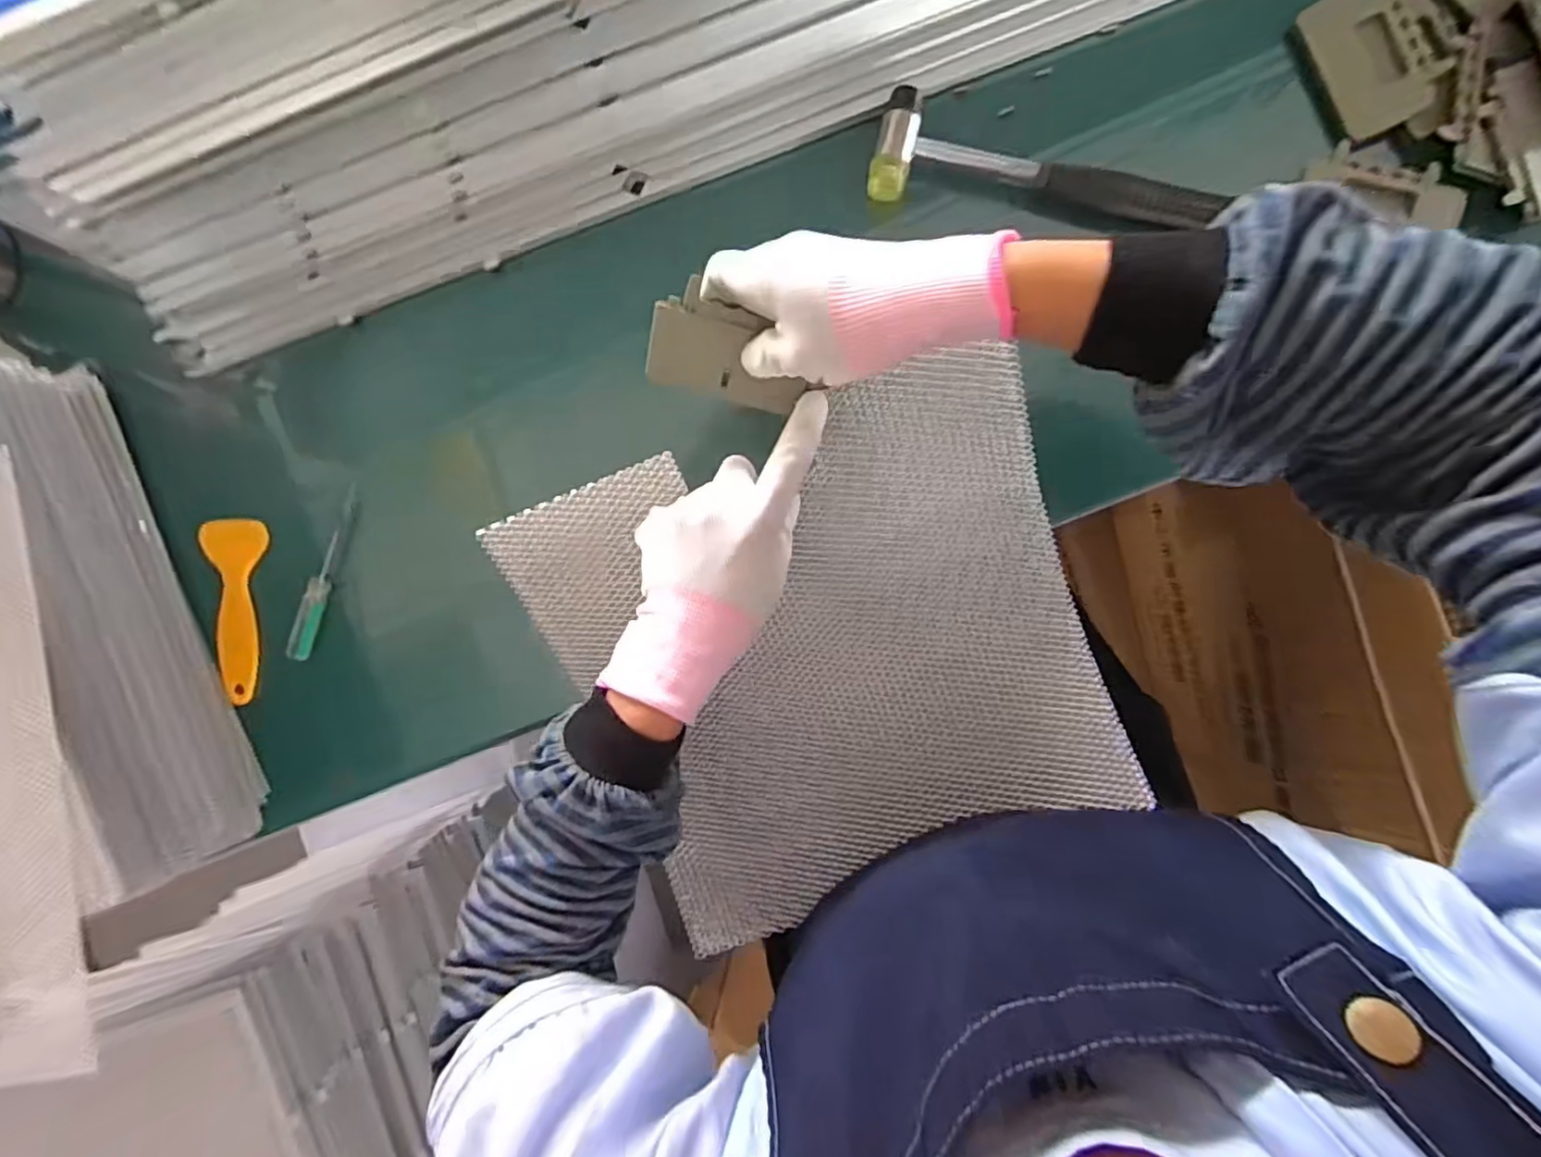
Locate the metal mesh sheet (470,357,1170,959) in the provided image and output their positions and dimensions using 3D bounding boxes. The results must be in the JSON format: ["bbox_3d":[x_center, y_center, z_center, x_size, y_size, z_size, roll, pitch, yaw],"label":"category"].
[{"bbox_3d":[0.039,0.055,0.407,0.318,0.077,0.304,-23,90,5],"label":"metal mesh sheet"}]

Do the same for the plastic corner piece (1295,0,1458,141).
[{"bbox_3d":[0.365,-0.315,0.387,0.065,0.018,0.088,-19,90,5],"label":"plastic corner piece"}]

